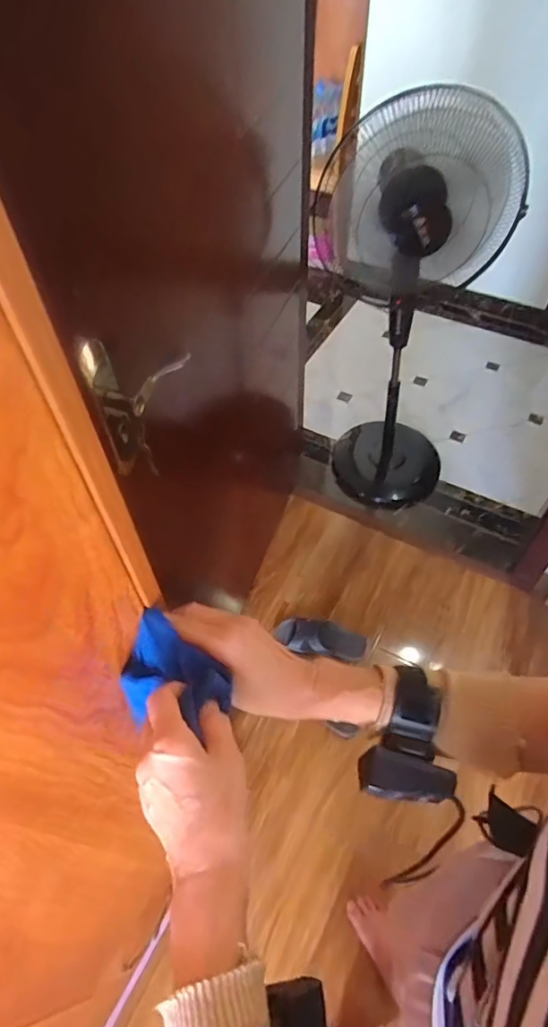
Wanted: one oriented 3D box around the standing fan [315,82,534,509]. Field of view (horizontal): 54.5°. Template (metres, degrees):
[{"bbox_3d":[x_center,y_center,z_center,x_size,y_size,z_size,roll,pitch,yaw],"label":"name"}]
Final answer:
[{"bbox_3d":[0.359,-0.455,1.484,0.374,1.242,0.459,16,56,13],"label":"standing fan"}]

